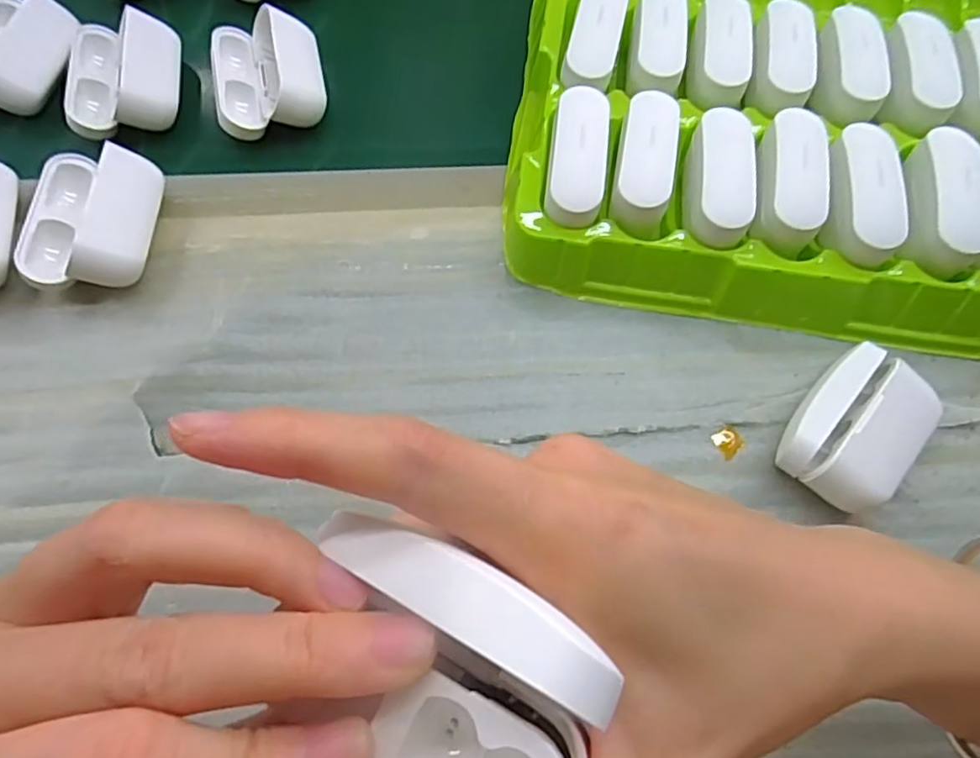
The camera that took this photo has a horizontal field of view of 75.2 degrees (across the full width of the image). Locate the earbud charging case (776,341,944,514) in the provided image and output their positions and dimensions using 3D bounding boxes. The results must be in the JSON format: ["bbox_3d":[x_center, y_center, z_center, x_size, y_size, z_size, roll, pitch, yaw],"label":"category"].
[{"bbox_3d":[0.144,0.020,0.252,0.044,0.023,0.062,38,73,12],"label":"earbud charging case"}]

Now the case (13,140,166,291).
[{"bbox_3d":[-0.175,-0.071,0.279,0.051,0.029,0.064,5,69,1],"label":"case"}]

